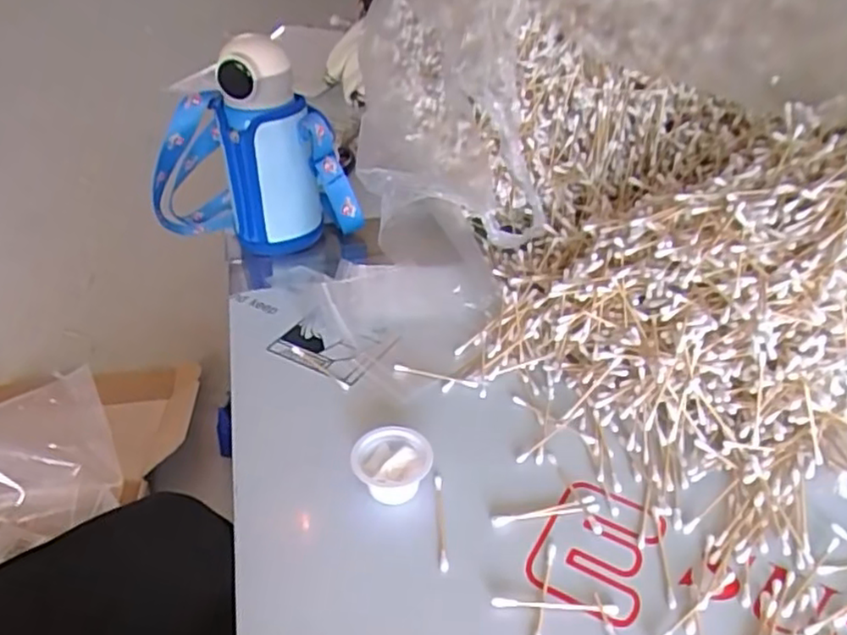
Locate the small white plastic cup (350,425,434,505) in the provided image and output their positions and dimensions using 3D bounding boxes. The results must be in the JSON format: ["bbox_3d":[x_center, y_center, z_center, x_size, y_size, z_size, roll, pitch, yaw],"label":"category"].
[{"bbox_3d":[-0.022,0.103,0.469,0.054,0.029,0.050,0,38,0],"label":"small white plastic cup"}]

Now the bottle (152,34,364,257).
[{"bbox_3d":[-0.180,-0.178,0.689,0.213,0.197,0.081,17,40,21],"label":"bottle"}]

